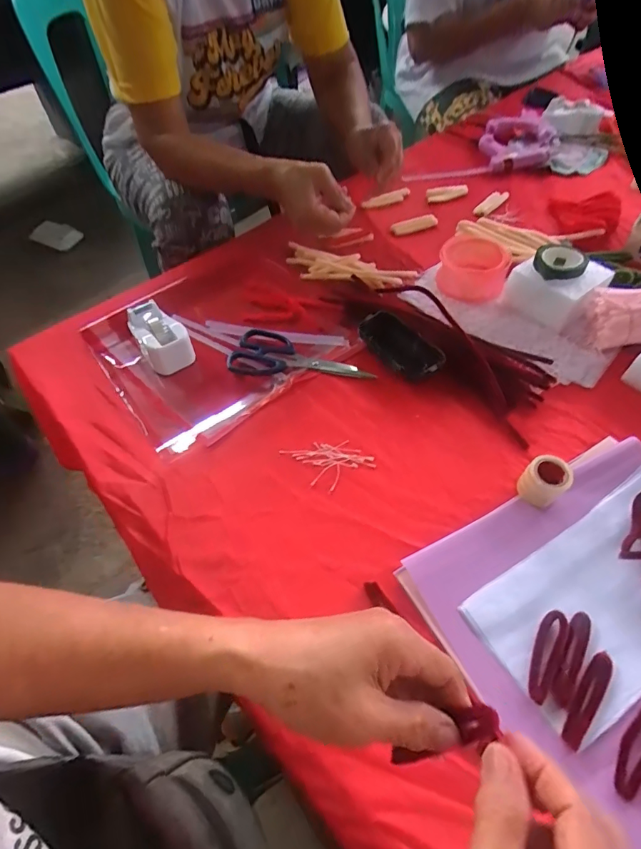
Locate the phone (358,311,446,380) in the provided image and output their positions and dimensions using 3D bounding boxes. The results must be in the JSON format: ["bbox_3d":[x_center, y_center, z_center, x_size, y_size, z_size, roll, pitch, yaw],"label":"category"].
[{"bbox_3d":[0.093,-0.094,0.554,0.046,0.012,0.112,-46,59,1],"label":"phone"}]

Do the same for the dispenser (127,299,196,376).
[{"bbox_3d":[-0.204,-0.114,0.595,0.057,0.042,0.097,-29,57,-16],"label":"dispenser"}]

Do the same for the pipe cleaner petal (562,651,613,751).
[{"bbox_3d":[0.198,0.201,0.346,0.016,0.004,0.073,32,62,25],"label":"pipe cleaner petal"}]

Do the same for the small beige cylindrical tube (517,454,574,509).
[{"bbox_3d":[0.208,0.055,0.438,0.037,0.038,0.042,33,63,26],"label":"small beige cylindrical tube"}]

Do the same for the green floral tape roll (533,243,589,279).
[{"bbox_3d":[0.292,-0.199,0.576,0.059,0.011,0.055,-3,65,7],"label":"green floral tape roll"}]

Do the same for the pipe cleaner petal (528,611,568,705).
[{"bbox_3d":[0.176,0.179,0.364,0.019,0.009,0.070,22,59,20],"label":"pipe cleaner petal"}]

